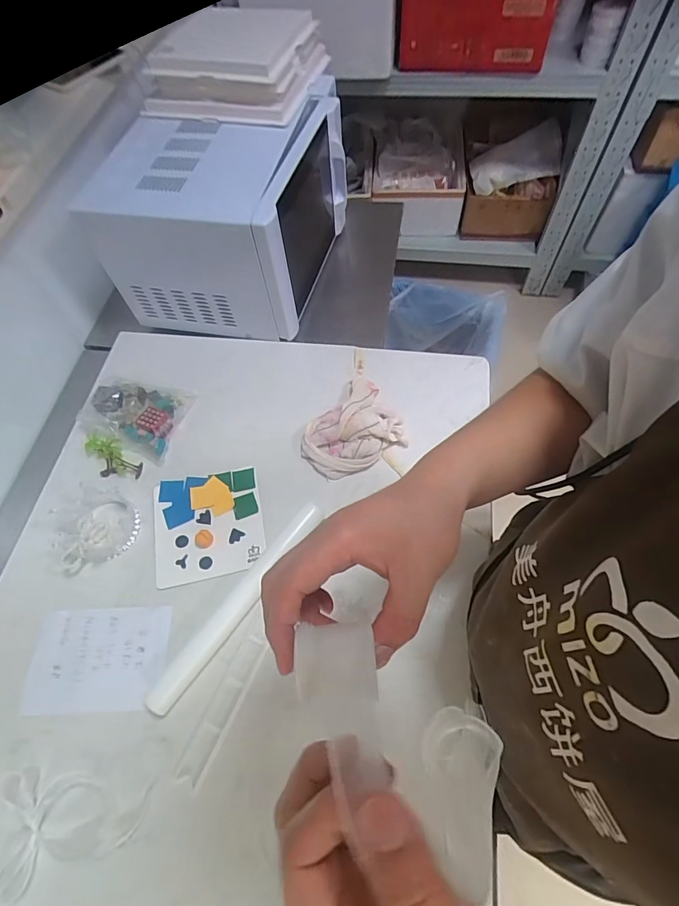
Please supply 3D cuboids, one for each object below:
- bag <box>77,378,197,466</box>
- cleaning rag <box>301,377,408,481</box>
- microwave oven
[{"bbox_3d":[-0.360,-0.075,0.743,0.168,0.037,0.135,15,64,10],"label":"bag"},{"bbox_3d":[0.014,-0.046,0.709,0.172,0.049,0.153,-31,66,-14],"label":"cleaning rag"},{"bbox_3d":[-0.198,-0.449,0.813,0.366,0.235,0.374,8,63,6],"label":"microwave oven"}]

